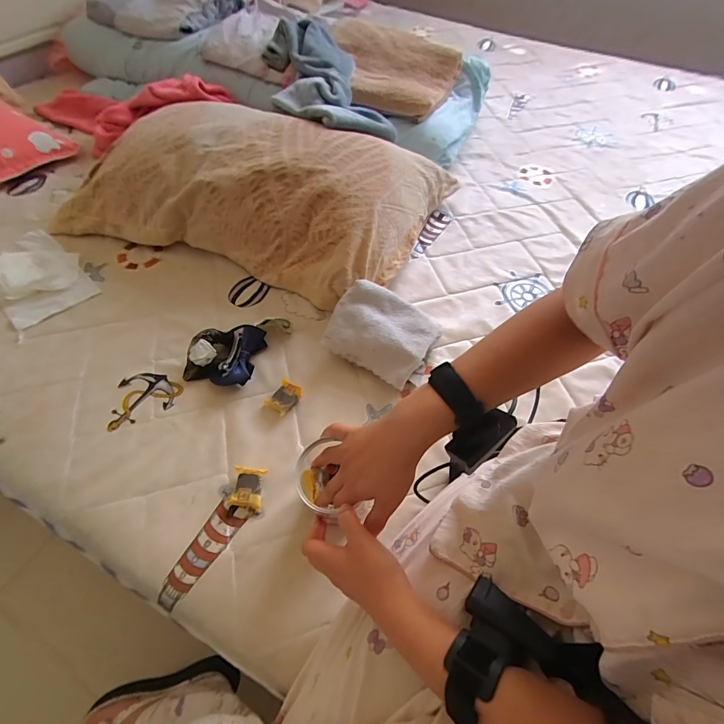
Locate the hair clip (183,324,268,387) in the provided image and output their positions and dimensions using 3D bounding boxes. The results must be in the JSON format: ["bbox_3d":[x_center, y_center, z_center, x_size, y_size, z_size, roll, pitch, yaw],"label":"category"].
[{"bbox_3d":[-0.213,-0.017,0.611,0.107,0.040,0.118,14,57,6],"label":"hair clip"}]

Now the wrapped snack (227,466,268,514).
[{"bbox_3d":[-0.150,0.166,0.504,0.041,0.018,0.053,6,57,1],"label":"wrapped snack"}]

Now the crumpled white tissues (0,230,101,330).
[{"bbox_3d":[-0.584,-0.156,0.680,0.173,0.038,0.143,38,63,20],"label":"crumpled white tissues"}]

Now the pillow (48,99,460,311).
[{"bbox_3d":[-0.202,-0.351,0.748,0.674,0.151,0.393,19,58,9],"label":"pillow"}]

